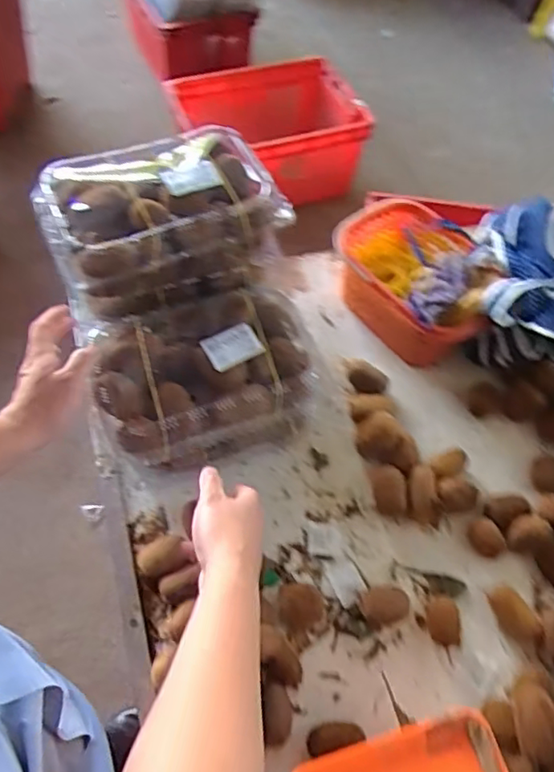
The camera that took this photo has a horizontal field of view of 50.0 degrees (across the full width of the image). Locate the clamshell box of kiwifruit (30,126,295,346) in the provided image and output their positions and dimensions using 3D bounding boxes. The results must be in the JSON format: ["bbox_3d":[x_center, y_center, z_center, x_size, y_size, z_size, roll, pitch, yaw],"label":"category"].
[{"bbox_3d":[-0.149,-0.209,0.753,0.269,0.123,0.209,-23,63,-17],"label":"clamshell box of kiwifruit"}]

